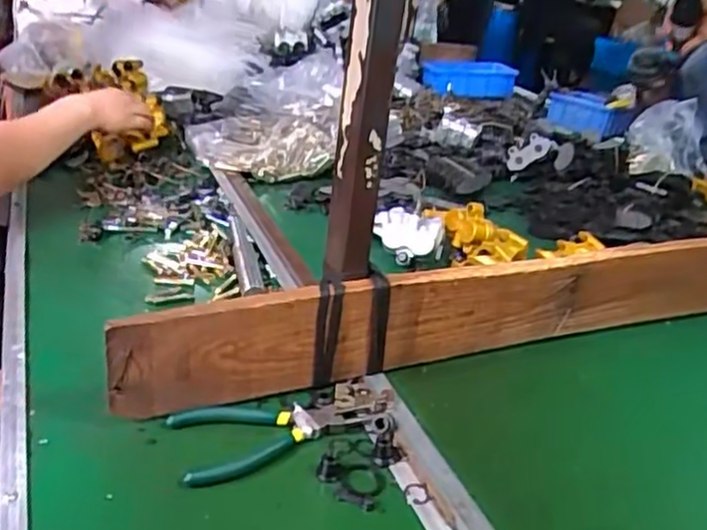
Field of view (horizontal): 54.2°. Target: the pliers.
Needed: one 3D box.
[{"bbox_3d":[-0.064,0.131,0.534,0.143,0.010,0.070,-5,29,-21],"label":"pliers"}]

